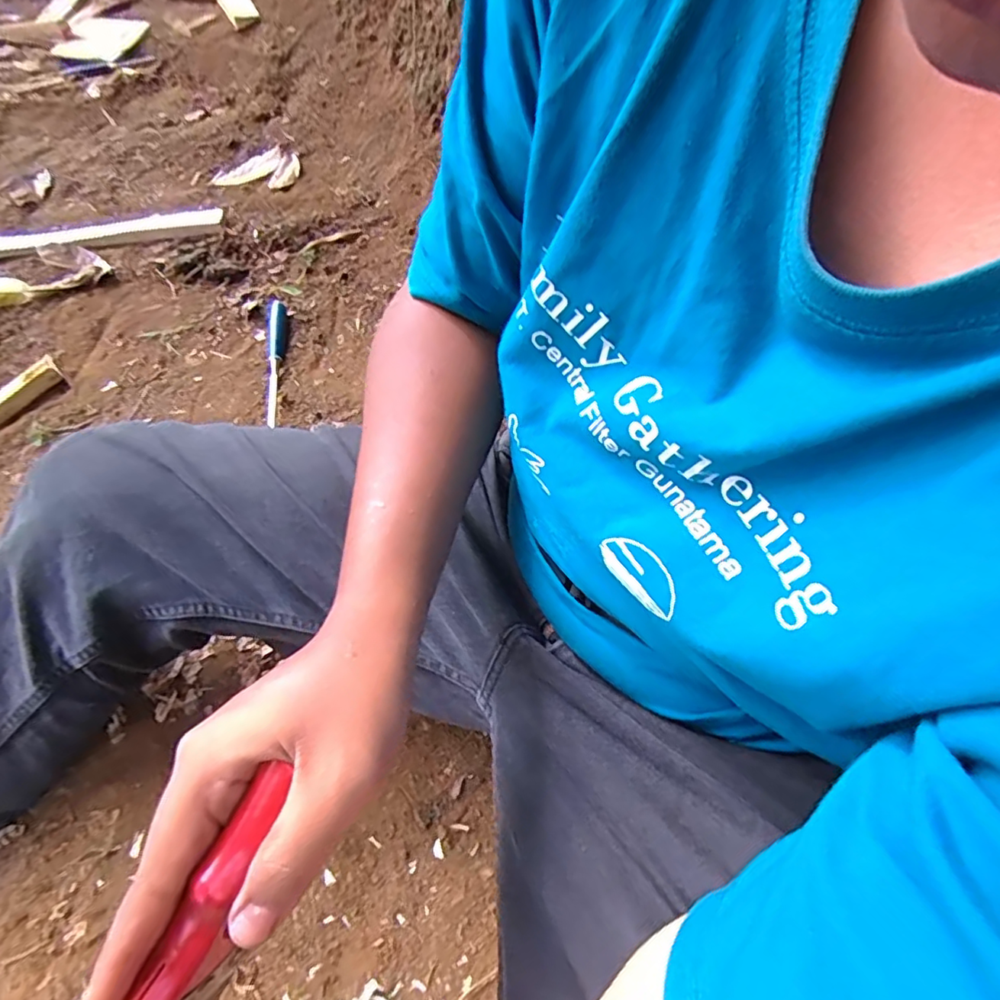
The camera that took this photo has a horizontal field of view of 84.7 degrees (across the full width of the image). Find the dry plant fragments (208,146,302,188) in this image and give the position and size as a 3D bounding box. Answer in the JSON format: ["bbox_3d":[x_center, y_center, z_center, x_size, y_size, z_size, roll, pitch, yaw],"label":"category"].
[{"bbox_3d":[-0.454,-0.623,1.042,0.121,0.029,0.141,39,59,23],"label":"dry plant fragments"}]

